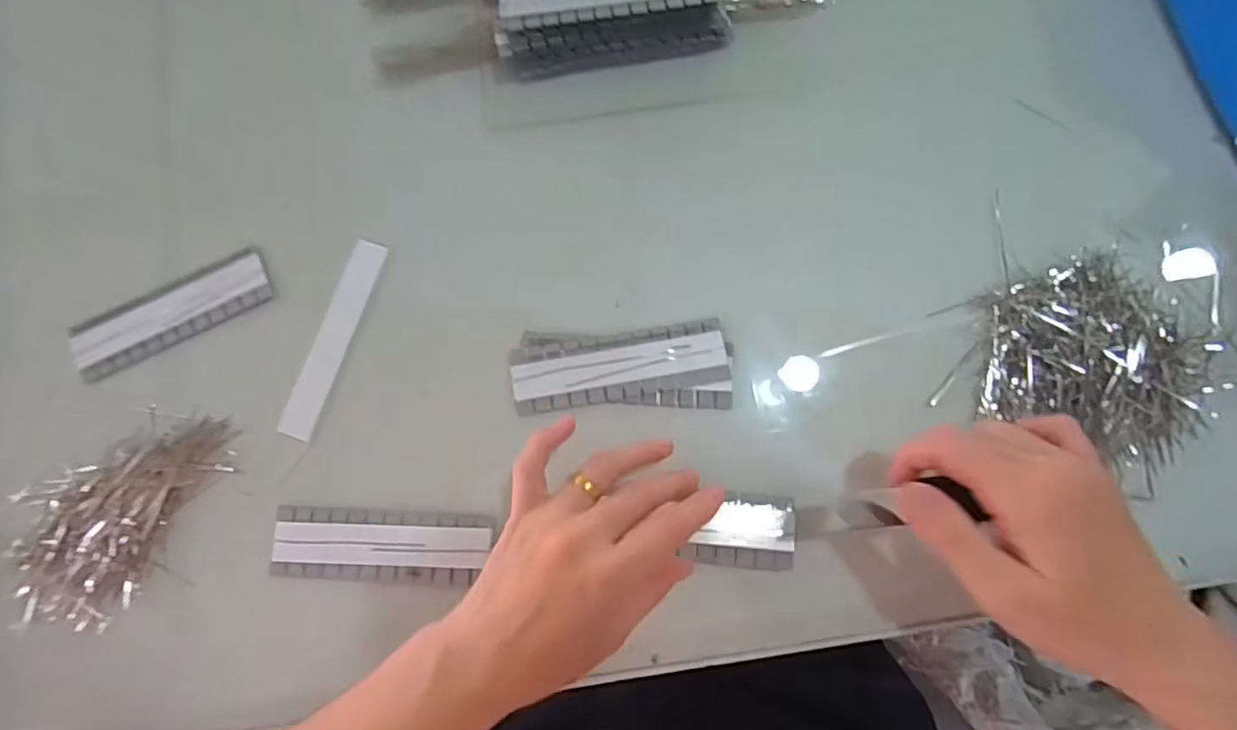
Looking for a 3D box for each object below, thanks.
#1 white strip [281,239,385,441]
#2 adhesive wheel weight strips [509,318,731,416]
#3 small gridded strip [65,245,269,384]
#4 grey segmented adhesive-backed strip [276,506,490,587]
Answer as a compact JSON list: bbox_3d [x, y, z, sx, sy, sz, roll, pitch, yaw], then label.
[{"bbox_3d":[-0.172,-0.016,0.365,0.022,0.004,0.123,18,82,5],"label":"white strip"},{"bbox_3d":[0.000,0.000,0.356,0.124,0.006,0.039,-10,80,1],"label":"adhesive wheel weight strips"},{"bbox_3d":[-0.274,-0.034,0.373,0.120,0.009,0.039,-26,80,-2],"label":"small gridded strip"},{"bbox_3d":[-0.134,0.102,0.344,0.123,0.004,0.038,1,80,4],"label":"grey segmented adhesive-backed strip"}]

